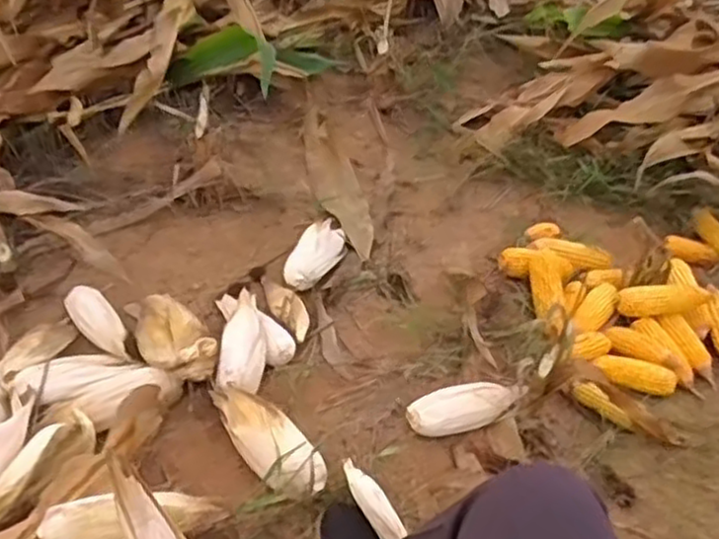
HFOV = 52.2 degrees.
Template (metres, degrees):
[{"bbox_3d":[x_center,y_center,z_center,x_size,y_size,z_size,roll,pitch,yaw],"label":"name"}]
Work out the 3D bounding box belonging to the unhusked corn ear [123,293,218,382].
[{"bbox_3d":[-0.289,0.093,1.124,0.099,0.049,0.209,-26,51,-33],"label":"unhusked corn ear"}]

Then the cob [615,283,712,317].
[{"bbox_3d":[0.563,0.055,1.335,0.190,0.049,0.053,-1,41,-10],"label":"cob"}]

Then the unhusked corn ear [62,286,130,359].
[{"bbox_3d":[-0.417,0.086,1.200,0.061,0.046,0.196,-30,52,-35],"label":"unhusked corn ear"}]

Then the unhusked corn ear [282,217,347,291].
[{"bbox_3d":[-0.081,-0.028,1.368,0.085,0.047,0.179,22,42,16],"label":"unhusked corn ear"}]

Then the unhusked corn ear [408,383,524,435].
[{"bbox_3d":[0.161,0.206,1.095,0.179,0.057,0.077,-1,41,-10],"label":"unhusked corn ear"}]

